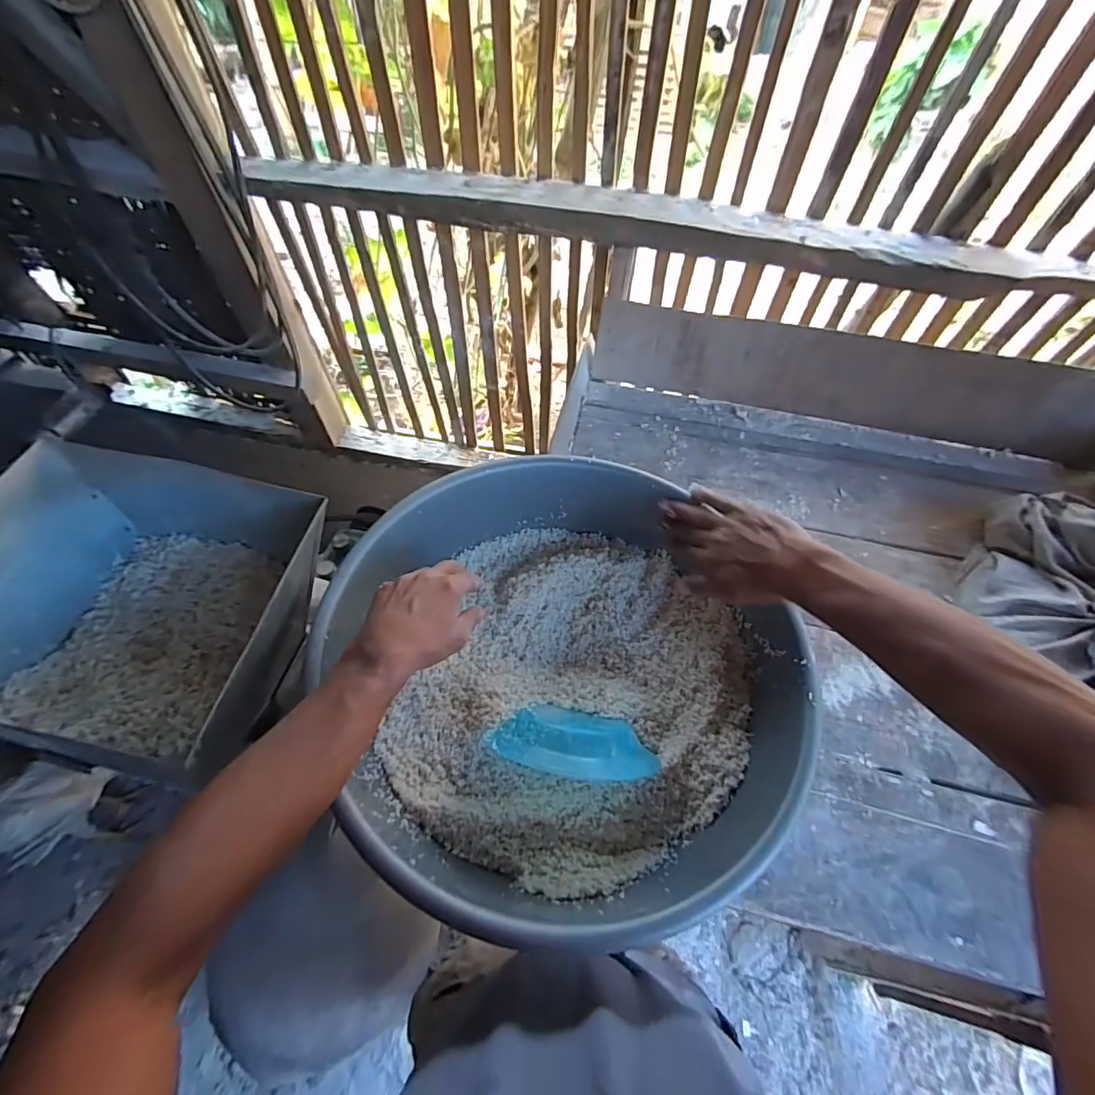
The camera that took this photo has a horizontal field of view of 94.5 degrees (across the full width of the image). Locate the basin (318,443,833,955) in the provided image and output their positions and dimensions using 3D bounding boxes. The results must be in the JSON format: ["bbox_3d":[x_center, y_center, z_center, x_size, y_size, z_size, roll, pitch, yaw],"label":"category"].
[{"bbox_3d":[0.009,0.114,0.503,0.391,0.145,0.420,1,57,-2],"label":"basin"}]

